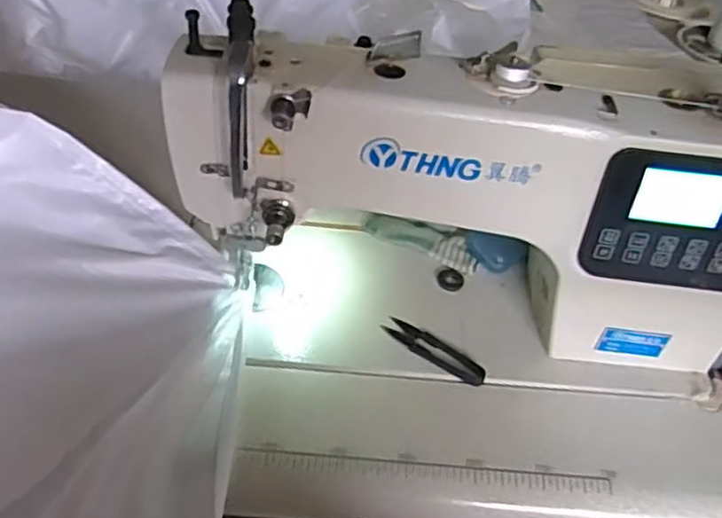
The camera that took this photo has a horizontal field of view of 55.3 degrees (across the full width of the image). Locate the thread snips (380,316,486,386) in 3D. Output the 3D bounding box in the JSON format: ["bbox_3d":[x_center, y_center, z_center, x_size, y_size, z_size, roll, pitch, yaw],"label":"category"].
[{"bbox_3d":[0.063,0.077,0.588,0.096,0.010,0.025,35,51,25],"label":"thread snips"}]

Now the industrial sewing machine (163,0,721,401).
[{"bbox_3d":[0.162,-0.032,0.541,0.599,0.237,0.136,2,45,-5],"label":"industrial sewing machine"}]

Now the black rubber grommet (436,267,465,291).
[{"bbox_3d":[0.085,0.019,0.654,0.025,0.005,0.026,14,45,7],"label":"black rubber grommet"}]

